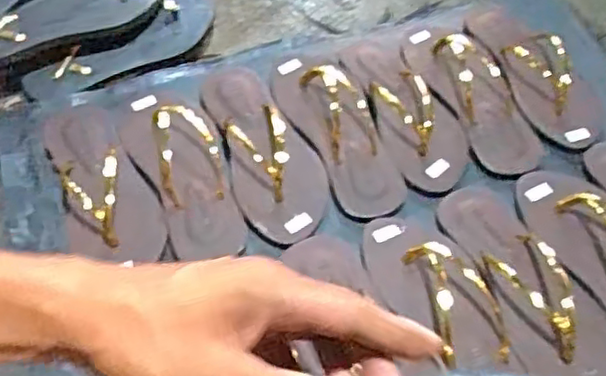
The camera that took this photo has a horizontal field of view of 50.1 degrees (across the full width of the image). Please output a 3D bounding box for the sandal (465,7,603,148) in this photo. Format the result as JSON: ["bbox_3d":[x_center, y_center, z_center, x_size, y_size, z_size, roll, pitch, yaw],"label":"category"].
[{"bbox_3d":[0.265,-0.140,0.755,0.087,0.035,0.238,-19,56,-13],"label":"sandal"}]

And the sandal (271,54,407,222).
[{"bbox_3d":[0.033,-0.071,0.688,0.093,0.036,0.232,-15,56,-10],"label":"sandal"}]

